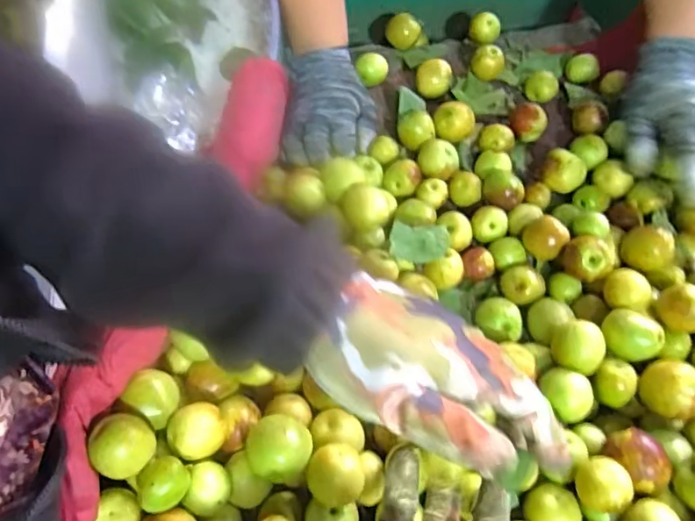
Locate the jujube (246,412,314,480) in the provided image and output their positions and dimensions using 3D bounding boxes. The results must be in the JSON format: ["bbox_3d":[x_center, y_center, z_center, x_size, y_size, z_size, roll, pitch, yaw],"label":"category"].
[{"bbox_3d":[-0.049,0.132,0.380,0.047,0.033,0.042,-9,72,-5],"label":"jujube"}]

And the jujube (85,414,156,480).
[{"bbox_3d":[-0.145,0.121,0.348,0.035,0.030,0.039,-15,73,-7],"label":"jujube"}]

